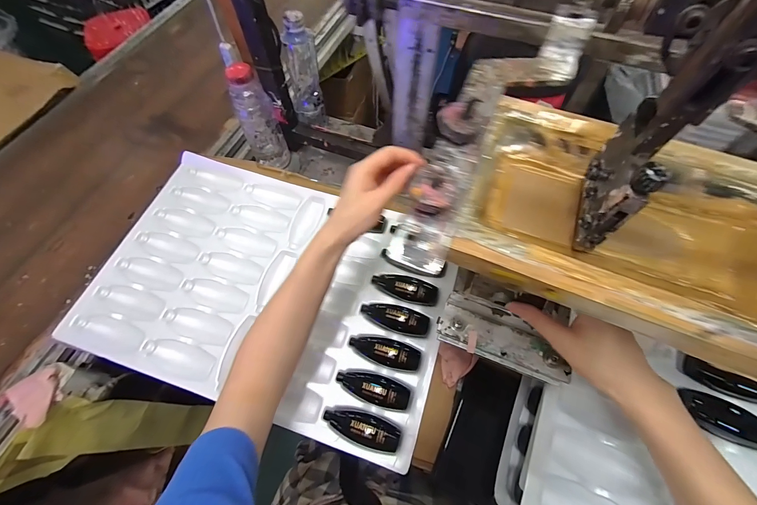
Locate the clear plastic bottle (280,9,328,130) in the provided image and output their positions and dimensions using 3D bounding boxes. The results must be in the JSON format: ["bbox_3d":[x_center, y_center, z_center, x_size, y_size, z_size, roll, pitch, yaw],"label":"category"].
[{"bbox_3d":[-0.135,-0.319,0.577,0.057,0.185,0.069,-9,64,-4],"label":"clear plastic bottle"}]

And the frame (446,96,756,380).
[{"bbox_3d":[0.181,-0.023,0.233,0.228,0.030,0.170,20,66,10],"label":"frame"}]

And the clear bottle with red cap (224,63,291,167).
[{"bbox_3d":[-0.212,-0.237,0.566,0.063,0.170,0.059,-12,65,-6],"label":"clear bottle with red cap"}]

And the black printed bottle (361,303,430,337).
[{"bbox_3d":[0.025,0.102,0.493,0.102,0.033,0.039,14,65,7],"label":"black printed bottle"}]

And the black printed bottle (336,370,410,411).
[{"bbox_3d":[-0.008,0.181,0.428,0.098,0.022,0.037,14,65,7],"label":"black printed bottle"}]

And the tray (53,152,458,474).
[{"bbox_3d":[-0.167,0.042,0.509,0.536,0.041,0.366,17,65,8],"label":"tray"}]

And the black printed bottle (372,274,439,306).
[{"bbox_3d":[0.043,0.052,0.494,0.102,0.019,0.039,15,64,23],"label":"black printed bottle"}]

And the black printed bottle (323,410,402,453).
[{"bbox_3d":[-0.022,0.223,0.409,0.100,0.024,0.036,18,65,9],"label":"black printed bottle"}]

